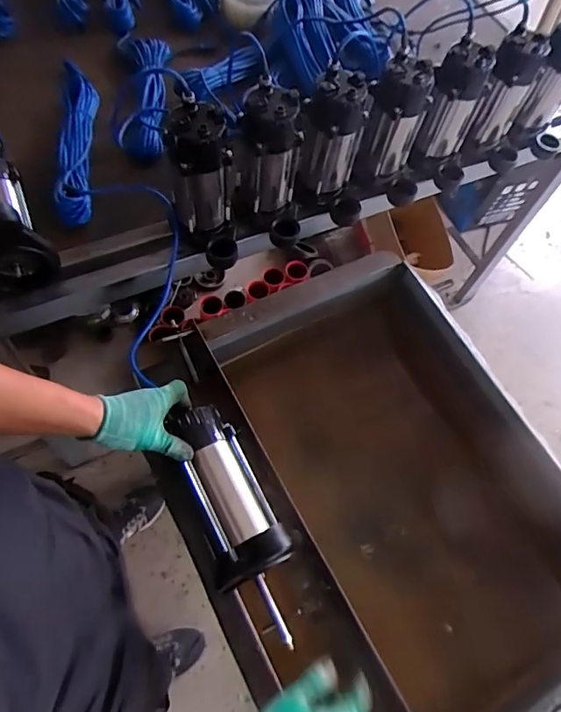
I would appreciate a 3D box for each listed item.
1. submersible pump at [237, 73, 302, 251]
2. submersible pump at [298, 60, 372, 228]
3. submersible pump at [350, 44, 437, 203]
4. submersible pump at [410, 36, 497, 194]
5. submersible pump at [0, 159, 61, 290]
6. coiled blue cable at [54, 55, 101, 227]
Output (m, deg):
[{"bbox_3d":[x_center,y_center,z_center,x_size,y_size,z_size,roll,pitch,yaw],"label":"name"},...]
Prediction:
[{"bbox_3d":[-0.014,-0.317,0.851,0.114,0.234,0.130,2,63,-5],"label":"submersible pump"},{"bbox_3d":[0.100,-0.369,0.895,0.130,0.237,0.121,4,63,-5],"label":"submersible pump"},{"bbox_3d":[0.227,-0.423,0.948,0.139,0.245,0.107,16,63,1],"label":"submersible pump"},{"bbox_3d":[0.344,-0.461,0.978,0.131,0.261,0.099,25,63,6],"label":"submersible pump"},{"bbox_3d":[-0.452,-0.238,0.792,0.101,0.152,0.220,-23,68,-17],"label":"submersible pump"},{"bbox_3d":[-0.381,-0.410,0.927,0.062,0.063,0.367,-2,64,-8],"label":"coiled blue cable"}]

